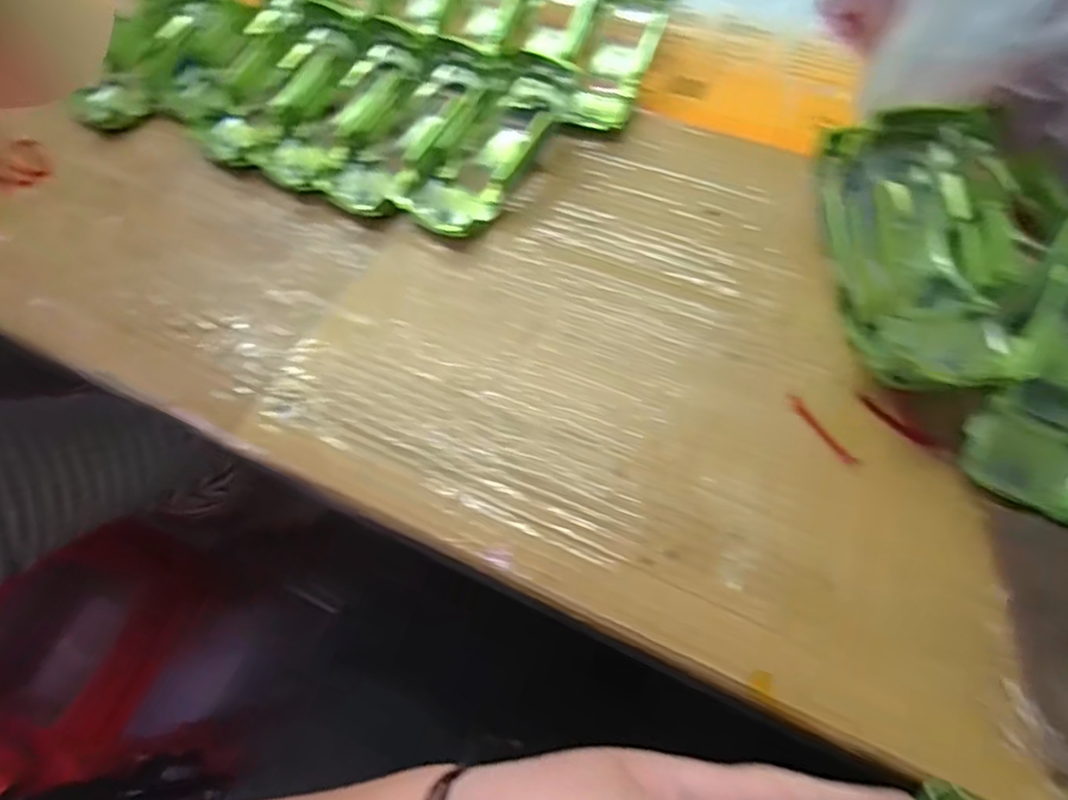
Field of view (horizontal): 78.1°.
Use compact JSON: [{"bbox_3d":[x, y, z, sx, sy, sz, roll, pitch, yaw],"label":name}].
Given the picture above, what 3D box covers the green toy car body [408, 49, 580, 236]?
[{"bbox_3d":[-0.023,-0.154,0.399,0.059,0.042,0.130,24,63,16],"label":"green toy car body"}]

